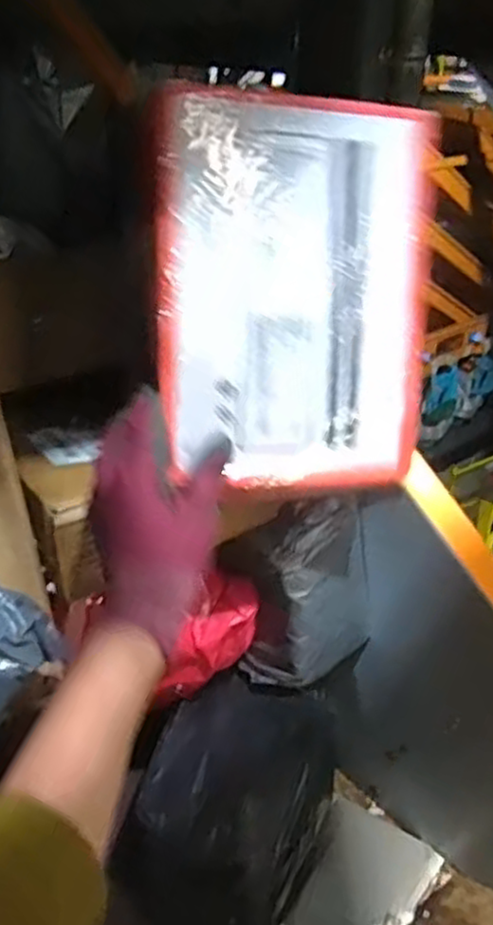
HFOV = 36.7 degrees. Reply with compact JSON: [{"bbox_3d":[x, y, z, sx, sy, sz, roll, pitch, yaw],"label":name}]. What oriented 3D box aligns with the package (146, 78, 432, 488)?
[{"bbox_3d":[0.034,-0.103,0.480,0.181,0.240,0.013,-2,13,-17],"label":"package"}]

